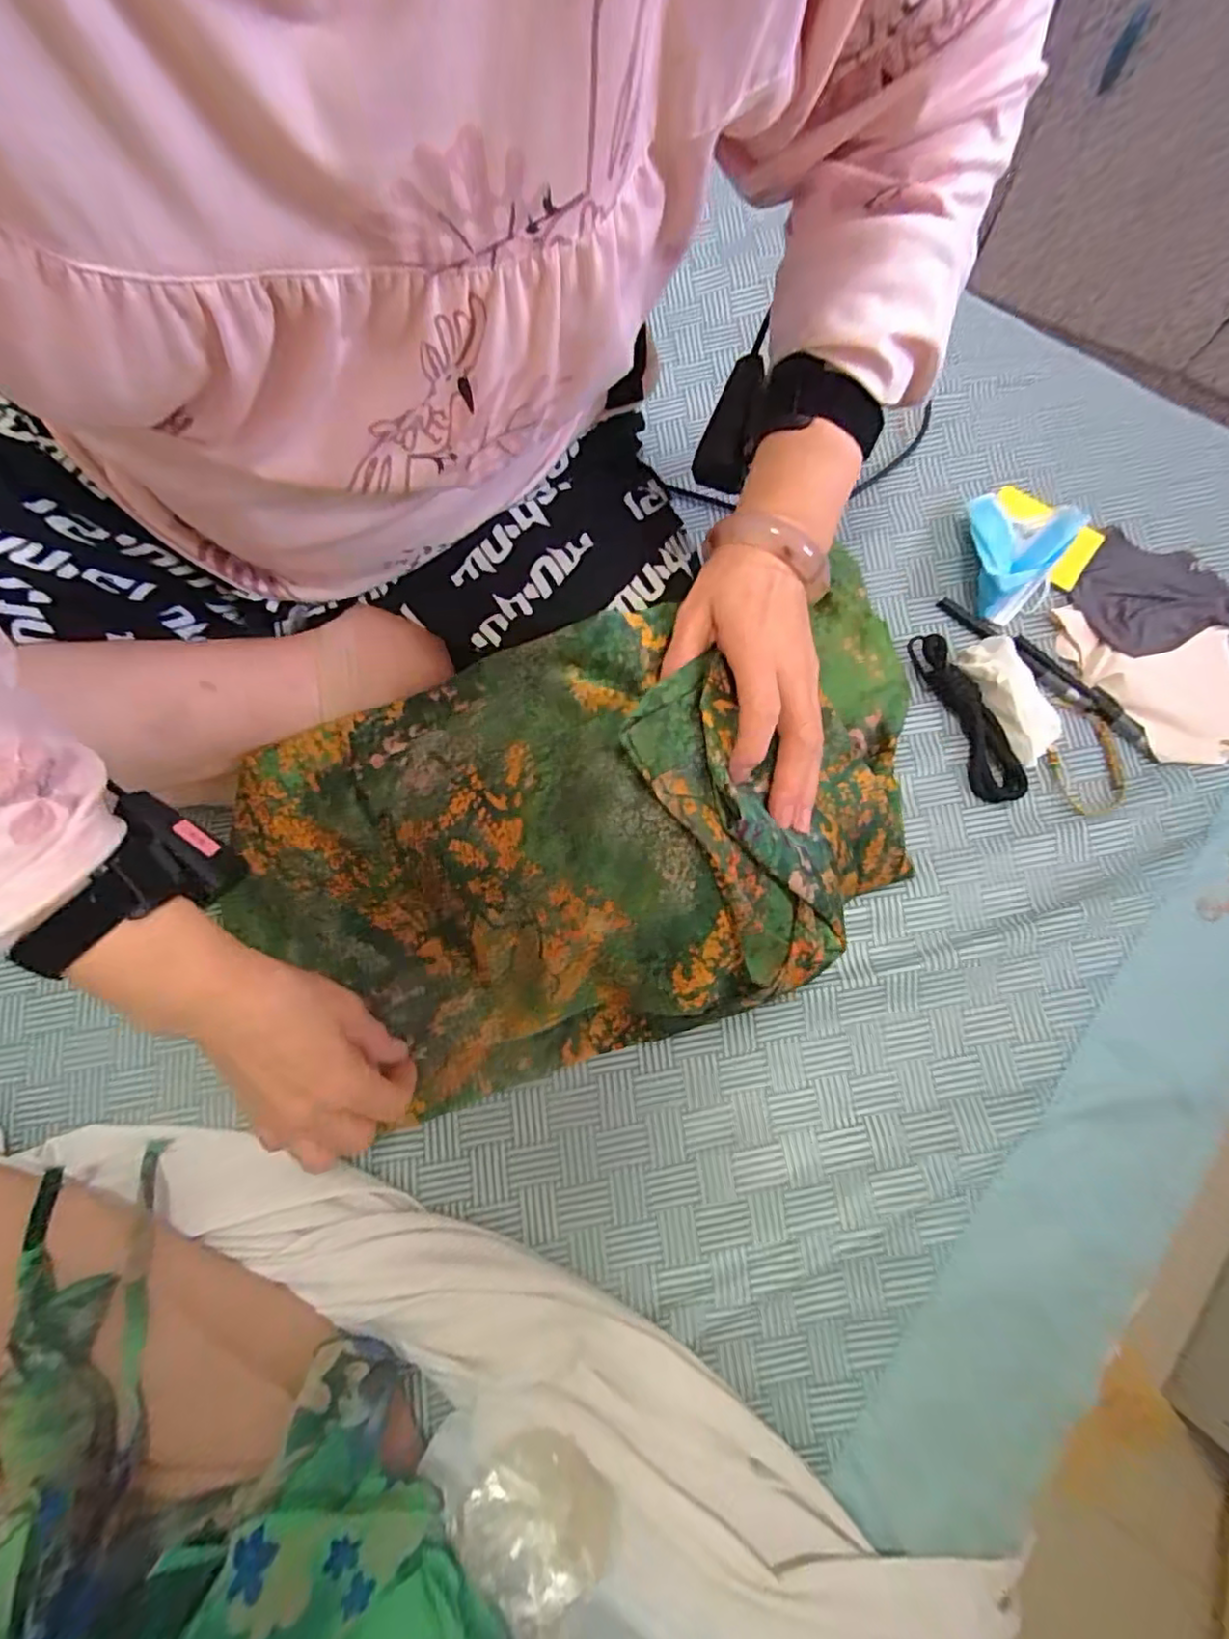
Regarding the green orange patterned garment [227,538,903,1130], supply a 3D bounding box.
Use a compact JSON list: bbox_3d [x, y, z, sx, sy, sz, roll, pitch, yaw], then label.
[{"bbox_3d":[-0.003,0.007,0.384,0.478,0.143,0.254,-18,80,-3],"label":"green orange patterned garment"}]

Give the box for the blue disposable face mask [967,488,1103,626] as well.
[{"bbox_3d":[0.316,-0.208,0.487,0.096,0.036,0.100,35,82,6],"label":"blue disposable face mask"}]

